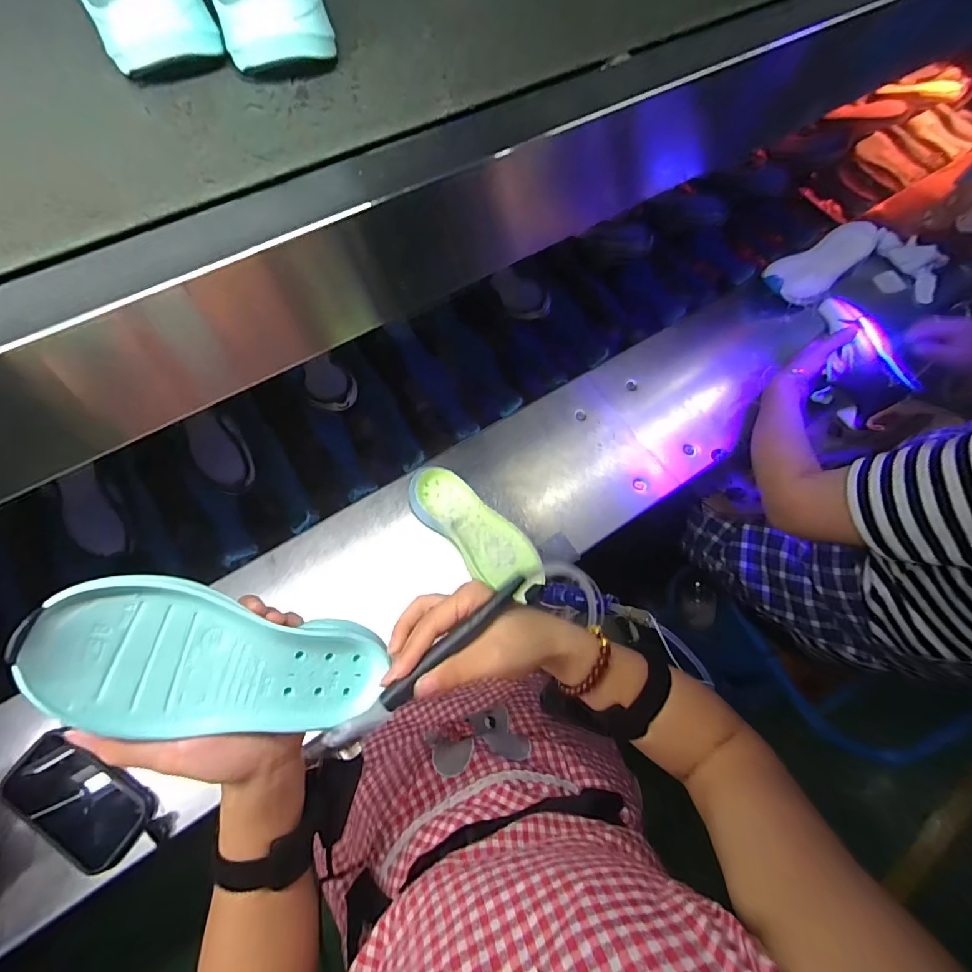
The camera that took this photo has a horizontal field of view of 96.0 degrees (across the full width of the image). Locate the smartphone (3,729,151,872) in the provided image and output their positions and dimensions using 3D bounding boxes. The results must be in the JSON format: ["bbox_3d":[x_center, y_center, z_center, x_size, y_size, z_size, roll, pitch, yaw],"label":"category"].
[{"bbox_3d":[-0.455,0.348,0.487,0.162,0.006,0.084,32,75,7],"label":"smartphone"}]

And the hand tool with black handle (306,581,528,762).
[{"bbox_3d":[-0.039,0.115,0.284,0.163,0.024,0.020,-40,79,-10],"label":"hand tool with black handle"}]

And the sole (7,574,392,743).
[{"bbox_3d":[-0.154,0.114,0.272,0.195,0.020,0.080,28,70,-36],"label":"sole"}]

